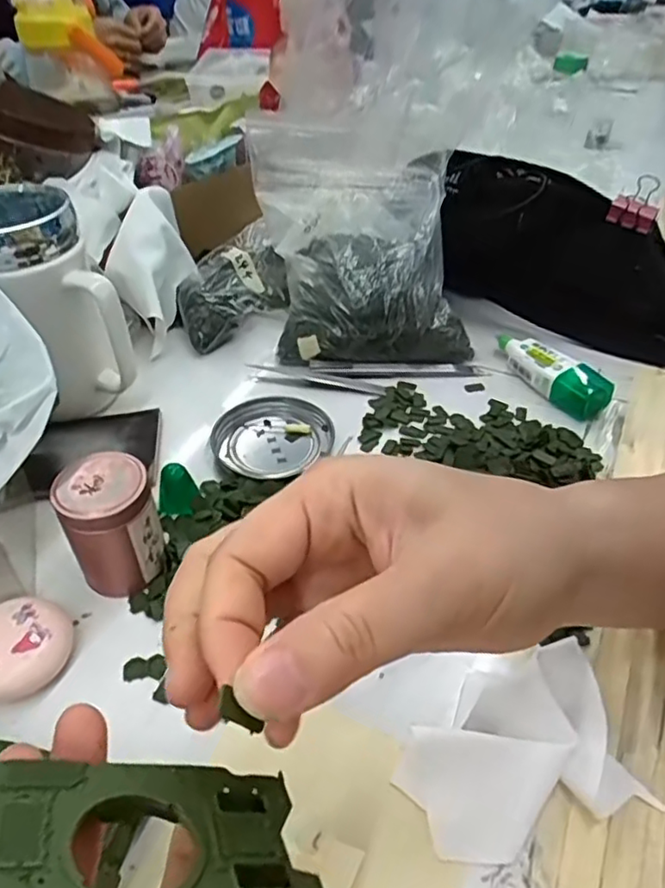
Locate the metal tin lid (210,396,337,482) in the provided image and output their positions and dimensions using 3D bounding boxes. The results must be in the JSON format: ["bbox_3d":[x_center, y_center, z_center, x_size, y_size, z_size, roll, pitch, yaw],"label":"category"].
[{"bbox_3d":[-0.043,-0.006,0.420,0.074,0.010,0.073,0,42,0],"label":"metal tin lid"}]

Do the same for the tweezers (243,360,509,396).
[{"bbox_3d":[0.031,-0.052,0.463,0.181,0.011,0.032,-1,42,-1],"label":"tweezers"}]

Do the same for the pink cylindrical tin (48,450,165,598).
[{"bbox_3d":[-0.113,0.040,0.319,0.043,0.057,0.041,0,42,0],"label":"pink cylindrical tin"}]

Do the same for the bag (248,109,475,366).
[{"bbox_3d":[0.014,-0.157,0.474,0.158,0.043,0.197,-7,82,3],"label":"bag"}]

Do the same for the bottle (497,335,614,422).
[{"bbox_3d":[0.155,-0.055,0.454,0.024,0.026,0.095,-23,47,-23],"label":"bottle"}]

